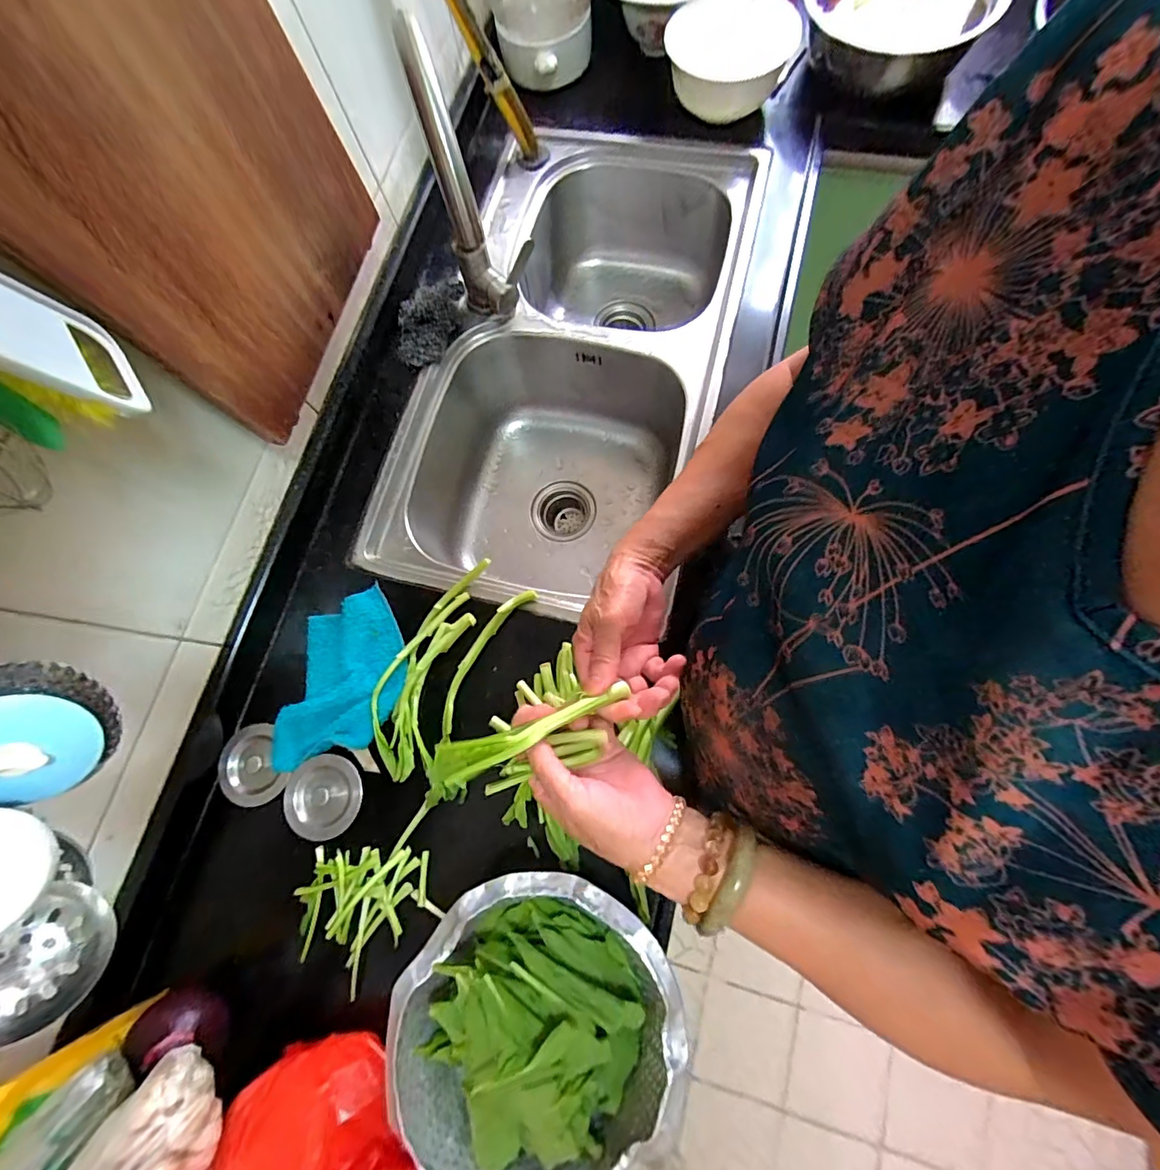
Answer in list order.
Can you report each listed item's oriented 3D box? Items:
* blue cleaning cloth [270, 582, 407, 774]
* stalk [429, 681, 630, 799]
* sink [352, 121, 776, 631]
[{"bbox_3d":[-0.271,0.108,0.587,0.130,0.027,0.206,6,76,6],"label":"blue cleaning cloth"},{"bbox_3d":[-0.039,0.109,0.370,0.149,0.029,0.036,-22,78,-2],"label":"stalk"},{"bbox_3d":[-0.003,-0.328,0.809,0.424,0.229,0.804,17,78,8],"label":"sink"}]

